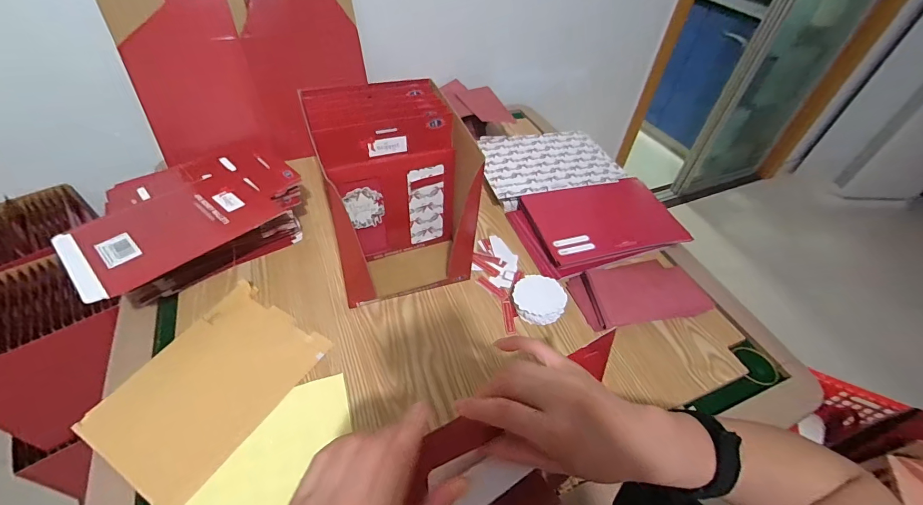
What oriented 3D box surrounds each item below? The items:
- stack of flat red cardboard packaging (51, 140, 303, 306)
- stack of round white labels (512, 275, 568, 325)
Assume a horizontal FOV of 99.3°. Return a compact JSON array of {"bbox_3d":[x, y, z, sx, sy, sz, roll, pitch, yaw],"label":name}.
[{"bbox_3d":[-0.435,-0.058,0.643,0.246,0.097,0.328,31,52,22],"label":"stack of flat red cardboard packaging"},{"bbox_3d":[0.120,0.073,0.610,0.079,0.033,0.074,21,49,14],"label":"stack of round white labels"}]

